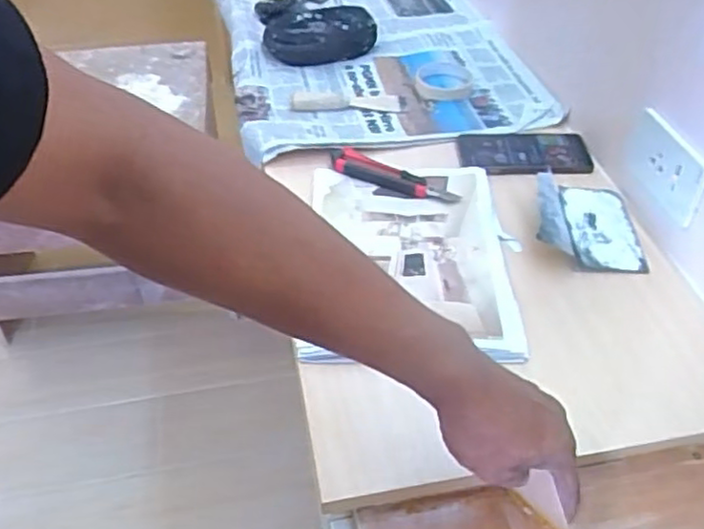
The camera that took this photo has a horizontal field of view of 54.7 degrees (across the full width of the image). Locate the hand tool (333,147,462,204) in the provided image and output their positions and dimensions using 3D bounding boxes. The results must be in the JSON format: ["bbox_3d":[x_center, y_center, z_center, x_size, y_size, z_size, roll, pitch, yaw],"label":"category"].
[{"bbox_3d":[0.053,-0.105,0.832,0.164,0.017,0.041,21,49,20],"label":"hand tool"}]

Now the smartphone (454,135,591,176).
[{"bbox_3d":[0.219,-0.144,0.871,0.162,0.013,0.086,-1,45,0],"label":"smartphone"}]

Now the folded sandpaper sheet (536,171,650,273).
[{"bbox_3d":[0.260,-0.053,0.748,0.115,0.042,0.131,5,46,5],"label":"folded sandpaper sheet"}]

